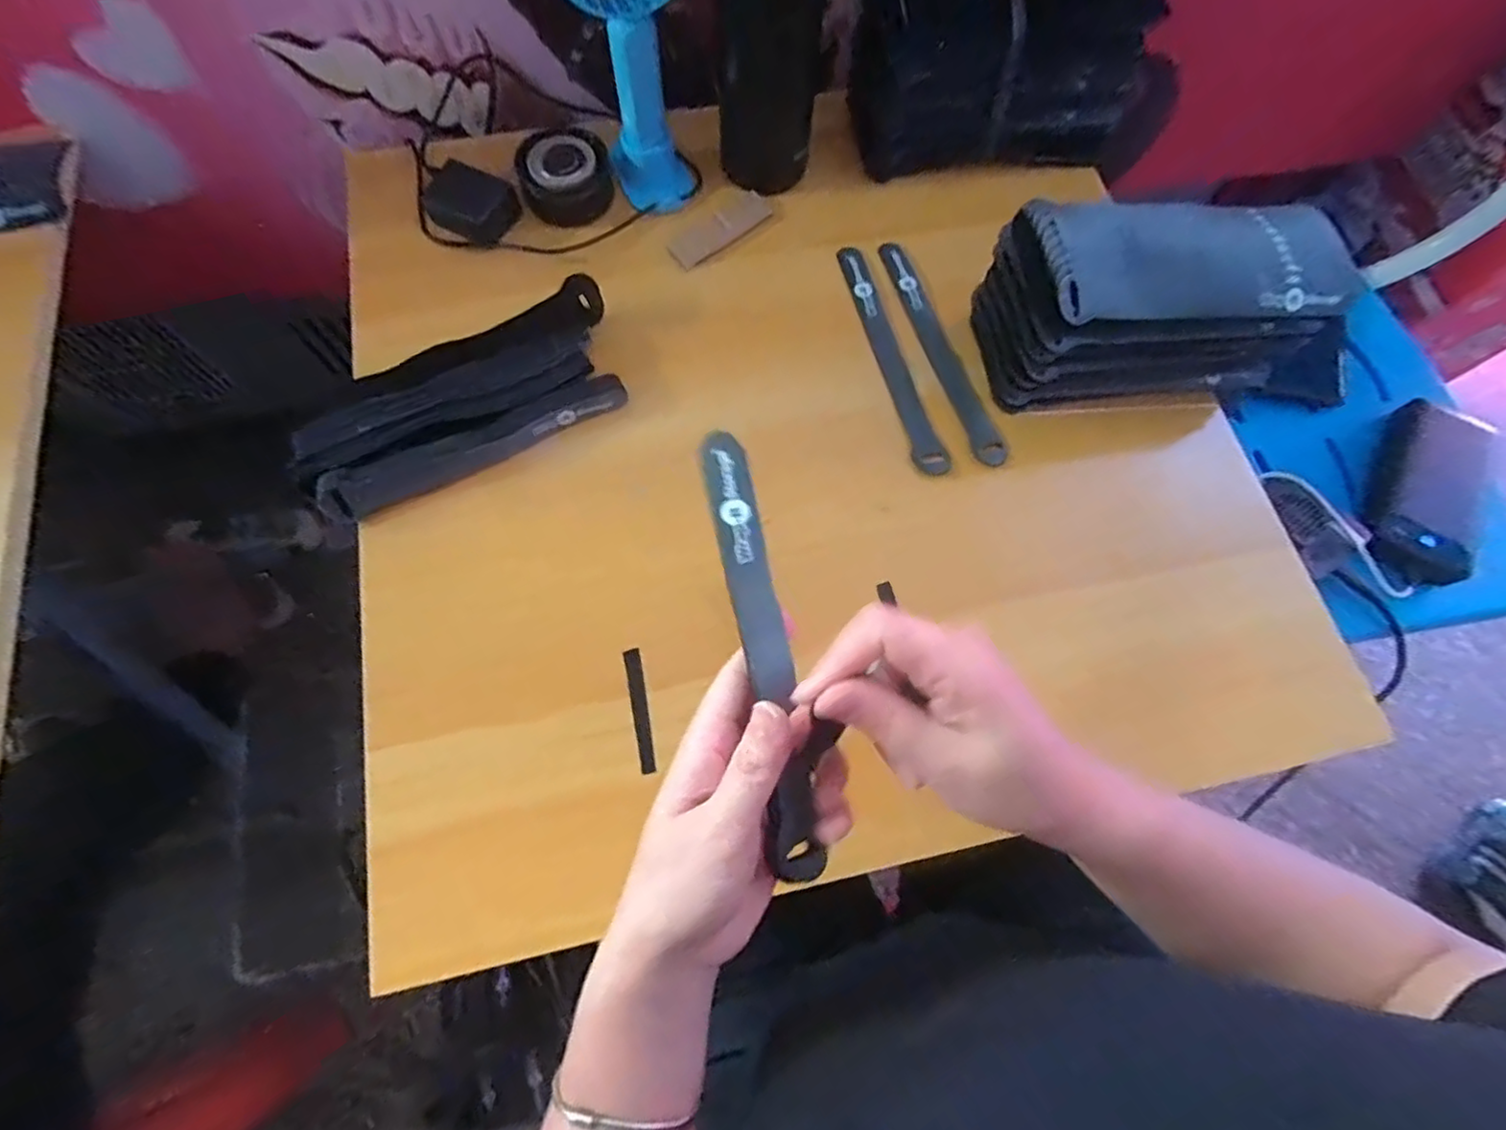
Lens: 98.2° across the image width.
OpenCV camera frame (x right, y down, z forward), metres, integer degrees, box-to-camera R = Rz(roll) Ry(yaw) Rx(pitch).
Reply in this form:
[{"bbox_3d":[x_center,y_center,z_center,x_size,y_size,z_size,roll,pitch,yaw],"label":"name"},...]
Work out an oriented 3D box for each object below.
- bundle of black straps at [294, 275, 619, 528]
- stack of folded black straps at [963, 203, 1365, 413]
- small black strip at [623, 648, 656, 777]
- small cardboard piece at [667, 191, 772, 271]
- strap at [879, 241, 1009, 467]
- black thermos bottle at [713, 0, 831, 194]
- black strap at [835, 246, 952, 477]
[{"bbox_3d":[-0.183,-0.104,0.428,0.215,0.031,0.086,-33,75,-12],"label":"bundle of black straps"},{"bbox_3d":[0.258,-0.166,0.415,0.215,0.103,0.090,-8,72,-5],"label":"stack of folded black straps"},{"bbox_3d":[-0.065,0.084,0.377,0.010,0.004,0.070,-10,78,-7],"label":"small black strip"},{"bbox_3d":[-0.025,-0.259,0.498,0.089,0.004,0.032,-42,77,-14],"label":"small cardboard piece"},{"bbox_3d":[0.131,-0.156,0.464,0.021,0.005,0.196,-18,69,-1],"label":"strap"},{"bbox_3d":[0.012,-0.365,0.441,0.075,0.181,0.069,-5,72,-3],"label":"black thermos bottle"},{"bbox_3d":[0.097,-0.151,0.461,0.021,0.008,0.196,-13,72,-6],"label":"black strap"}]

